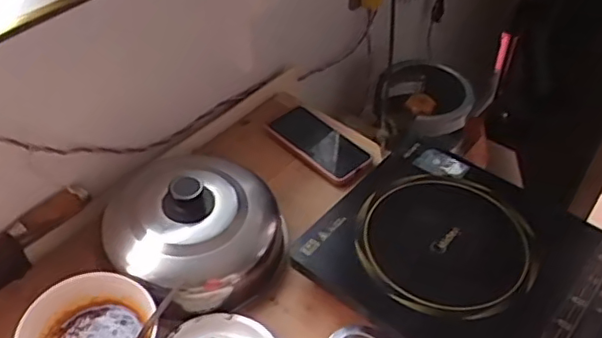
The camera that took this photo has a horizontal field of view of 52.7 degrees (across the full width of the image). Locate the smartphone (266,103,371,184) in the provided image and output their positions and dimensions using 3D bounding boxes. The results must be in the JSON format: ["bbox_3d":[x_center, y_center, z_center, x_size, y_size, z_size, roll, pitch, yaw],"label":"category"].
[{"bbox_3d":[0.024,-0.047,0.914,0.175,0.015,0.089,34,53,28],"label":"smartphone"}]

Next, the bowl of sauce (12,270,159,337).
[{"bbox_3d":[-0.220,0.186,0.640,0.138,0.065,0.140,1,45,-1],"label":"bowl of sauce"}]

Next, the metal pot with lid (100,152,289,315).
[{"bbox_3d":[-0.126,0.064,0.749,0.203,0.105,0.208,1,45,-1],"label":"metal pot with lid"}]

